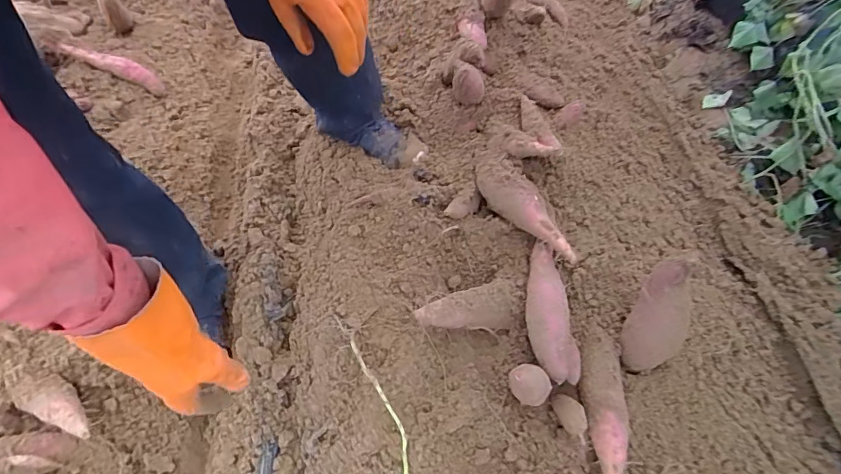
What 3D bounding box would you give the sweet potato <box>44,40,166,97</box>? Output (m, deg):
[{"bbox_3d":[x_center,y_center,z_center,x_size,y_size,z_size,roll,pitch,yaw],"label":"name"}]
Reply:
[{"bbox_3d":[-0.655,-0.363,0.929,0.225,0.027,0.041,20,61,-13],"label":"sweet potato"}]

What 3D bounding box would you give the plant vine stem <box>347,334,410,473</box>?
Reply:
[{"bbox_3d":[-0.072,0.321,0.575,0.112,0.046,0.378,6,77,6],"label":"plant vine stem"}]

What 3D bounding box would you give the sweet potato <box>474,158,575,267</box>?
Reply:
[{"bbox_3d":[0.160,-0.046,0.699,0.064,0.072,0.234,-31,66,-13],"label":"sweet potato"}]

